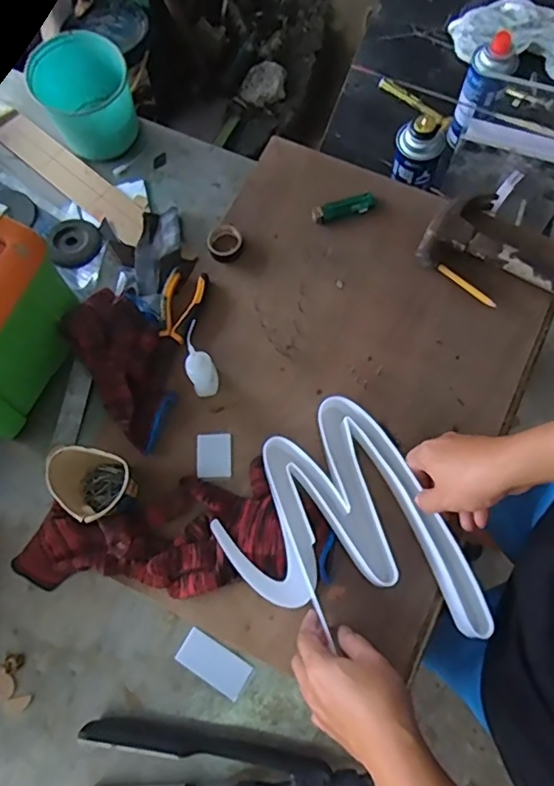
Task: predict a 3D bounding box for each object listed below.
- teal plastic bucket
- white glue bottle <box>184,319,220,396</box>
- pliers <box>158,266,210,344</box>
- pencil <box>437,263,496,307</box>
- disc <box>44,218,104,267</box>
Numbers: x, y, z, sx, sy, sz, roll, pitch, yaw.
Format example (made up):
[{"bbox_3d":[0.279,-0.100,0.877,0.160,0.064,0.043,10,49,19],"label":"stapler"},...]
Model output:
[{"bbox_3d":[-0.254,-0.397,0.779,0.118,0.103,0.122,0,73,1],"label":"teal plastic bucket"},{"bbox_3d":[-0.088,-0.033,0.648,0.032,0.116,0.044,-22,74,-5],"label":"white glue bottle"},{"bbox_3d":[-0.121,-0.111,0.712,0.050,0.015,0.092,21,75,7],"label":"pliers"},{"bbox_3d":[0.230,-0.131,0.703,0.083,0.006,0.008,40,78,12],"label":"pencil"},{"bbox_3d":[-0.271,-0.204,0.772,0.071,0.014,0.075,0,73,1],"label":"disc"}]

